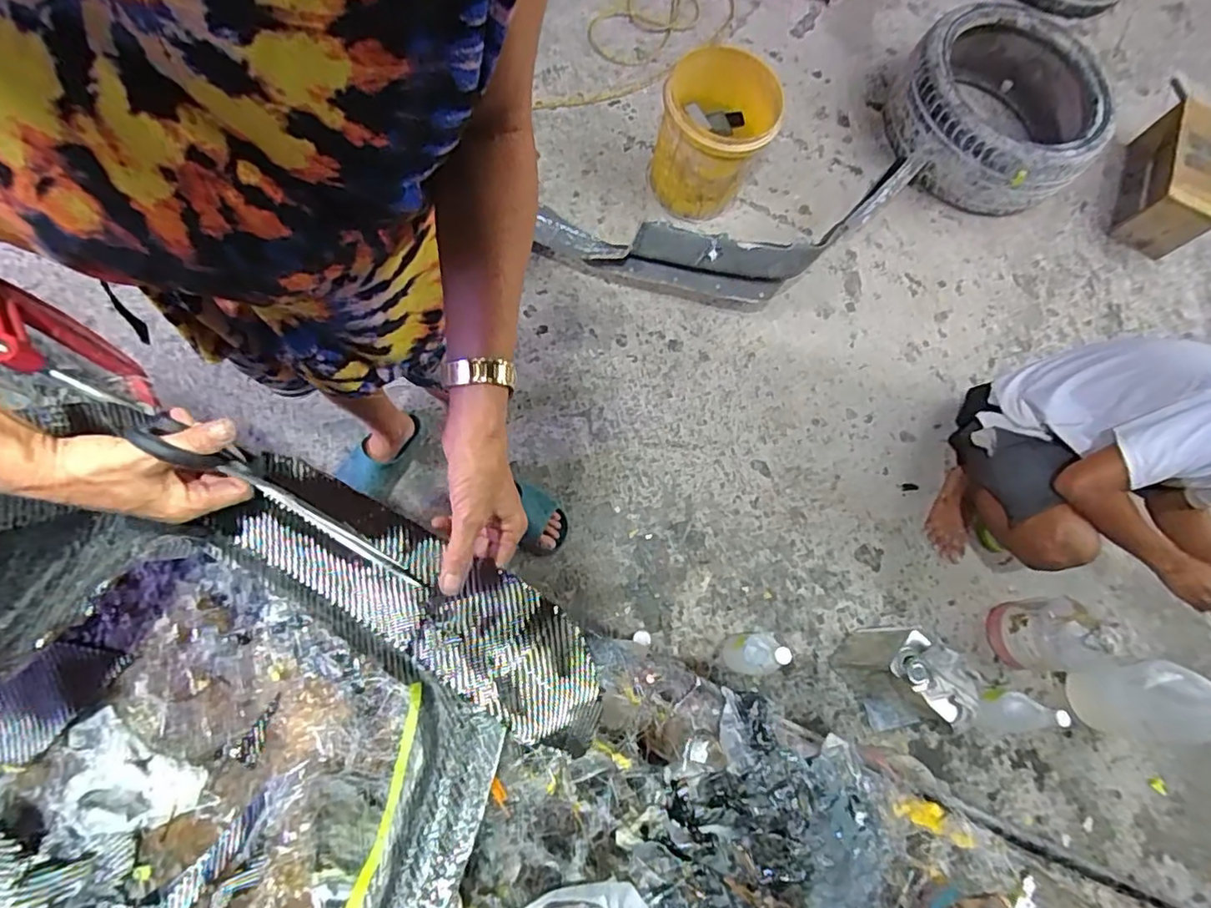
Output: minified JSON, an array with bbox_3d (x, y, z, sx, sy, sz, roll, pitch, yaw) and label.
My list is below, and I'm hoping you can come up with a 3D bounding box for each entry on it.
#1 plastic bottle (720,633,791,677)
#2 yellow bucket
[{"bbox_3d":[0.301,0.406,1.198,0.075,0.249,0.087,-2,74,-9],"label":"plastic bottle"},{"bbox_3d":[0.278,-0.814,1.557,0.273,0.331,0.322,27,71,0],"label":"yellow bucket"}]

